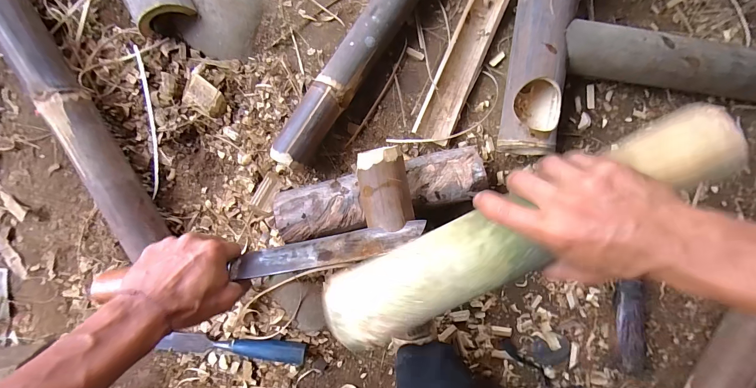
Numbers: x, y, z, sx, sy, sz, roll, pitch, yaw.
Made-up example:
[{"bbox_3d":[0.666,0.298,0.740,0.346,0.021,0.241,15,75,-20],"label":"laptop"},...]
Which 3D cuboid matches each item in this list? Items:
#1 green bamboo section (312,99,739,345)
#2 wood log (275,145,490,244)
[{"bbox_3d":[0.115,0.032,0.290,0.357,0.063,0.061,-29,94,10],"label":"green bamboo section"},{"bbox_3d":[0.001,0.001,0.426,0.269,0.056,0.077,-14,94,-2],"label":"wood log"}]

